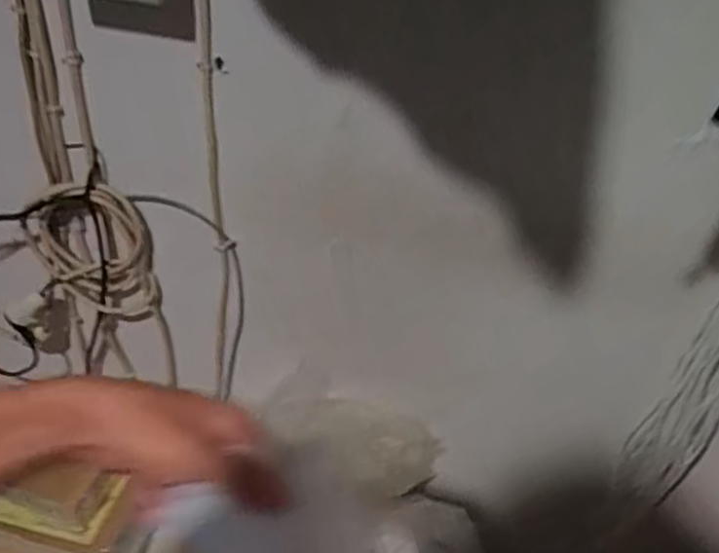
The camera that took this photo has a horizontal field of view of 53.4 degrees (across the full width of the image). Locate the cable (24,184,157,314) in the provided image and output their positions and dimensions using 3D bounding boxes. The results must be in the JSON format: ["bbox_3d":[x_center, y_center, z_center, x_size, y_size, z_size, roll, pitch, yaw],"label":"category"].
[{"bbox_3d":[-0.400,-0.026,1.067,0.172,0.269,0.062,8,40,4],"label":"cable"}]

